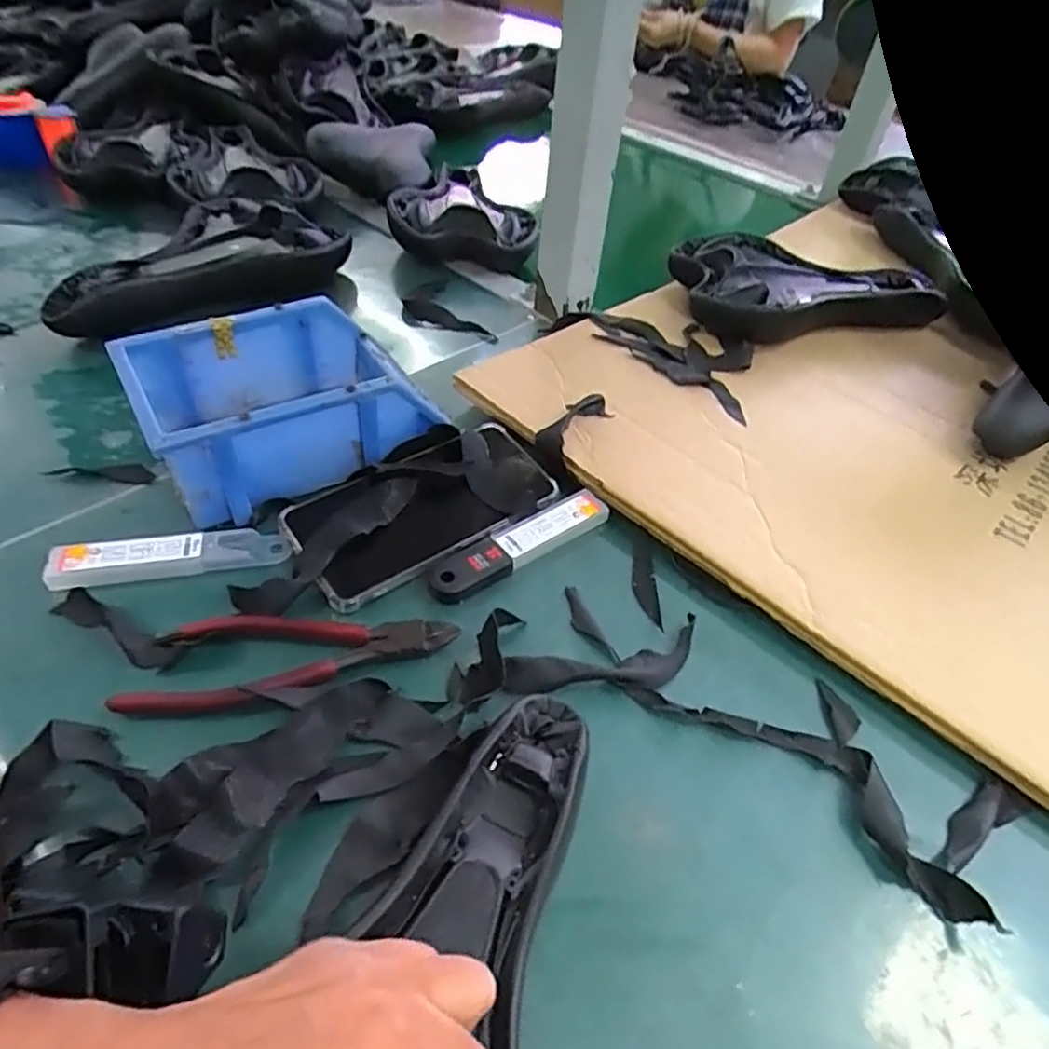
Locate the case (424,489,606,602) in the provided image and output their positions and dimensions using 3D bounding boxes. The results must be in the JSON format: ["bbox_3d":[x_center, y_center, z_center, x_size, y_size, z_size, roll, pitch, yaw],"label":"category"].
[{"bbox_3d":[-0.002,0.009,0.419,0.126,0.006,0.027,-27,55,-28],"label":"case"}]

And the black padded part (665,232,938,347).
[{"bbox_3d":[0.261,-0.237,0.649,0.246,0.047,0.146,-14,50,-19],"label":"black padded part"}]

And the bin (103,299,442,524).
[{"bbox_3d":[-0.154,-0.083,0.443,0.171,0.066,0.117,-19,52,-23],"label":"bin"}]

